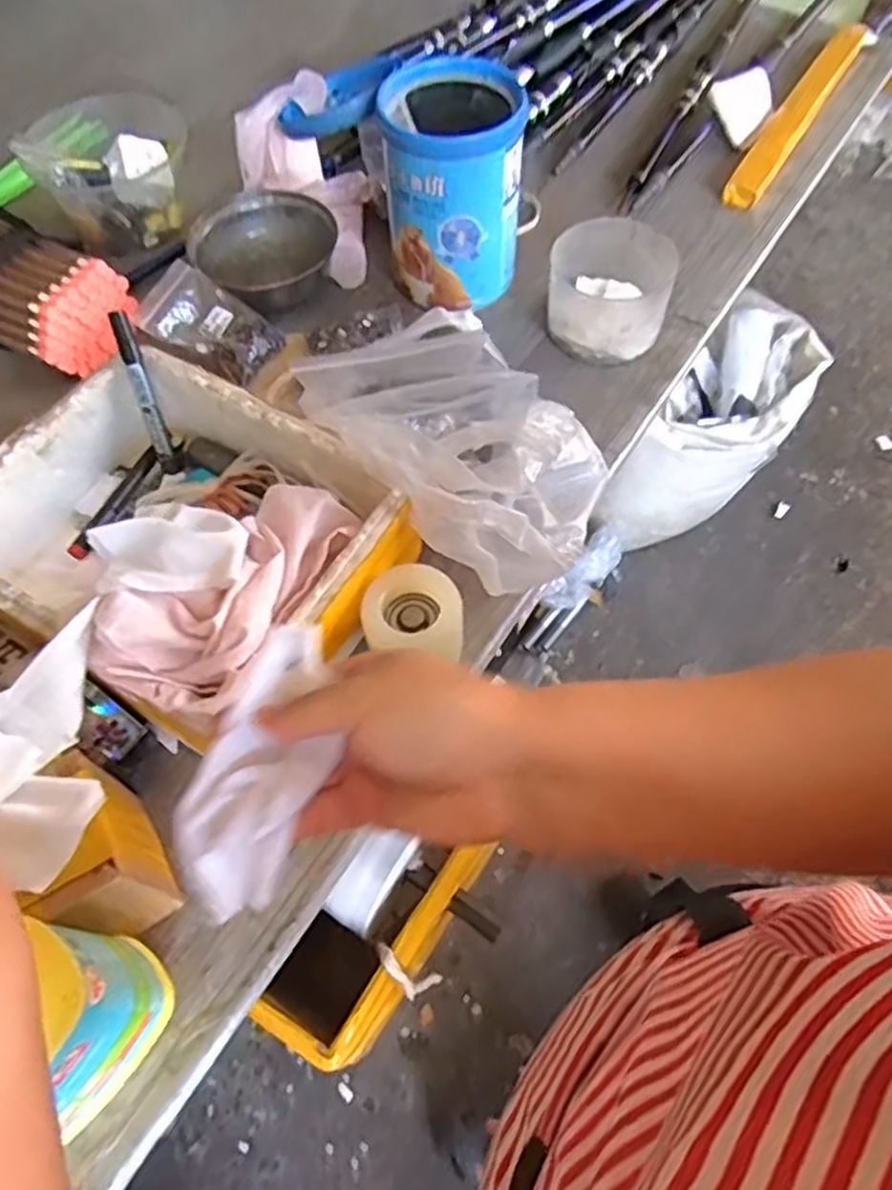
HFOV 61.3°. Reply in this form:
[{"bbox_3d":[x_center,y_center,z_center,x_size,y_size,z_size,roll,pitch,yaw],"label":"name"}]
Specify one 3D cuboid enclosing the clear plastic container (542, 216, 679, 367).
[{"bbox_3d":[0.152,-0.287,0.714,0.116,0.073,0.110,13,62,8],"label":"clear plastic container"}]

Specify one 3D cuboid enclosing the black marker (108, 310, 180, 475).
[{"bbox_3d":[-0.240,-0.159,0.598,0.015,0.013,0.127,-18,106,-10],"label":"black marker"}]

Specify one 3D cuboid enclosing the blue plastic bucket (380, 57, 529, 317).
[{"bbox_3d":[0.007,-0.384,0.714,0.127,0.163,0.128,0,61,1],"label":"blue plastic bucket"}]

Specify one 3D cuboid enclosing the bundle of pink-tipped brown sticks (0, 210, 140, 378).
[{"bbox_3d":[-0.410,-0.299,0.739,0.218,0.085,0.132,26,65,14],"label":"bundle of pink-tipped brown sticks"}]

